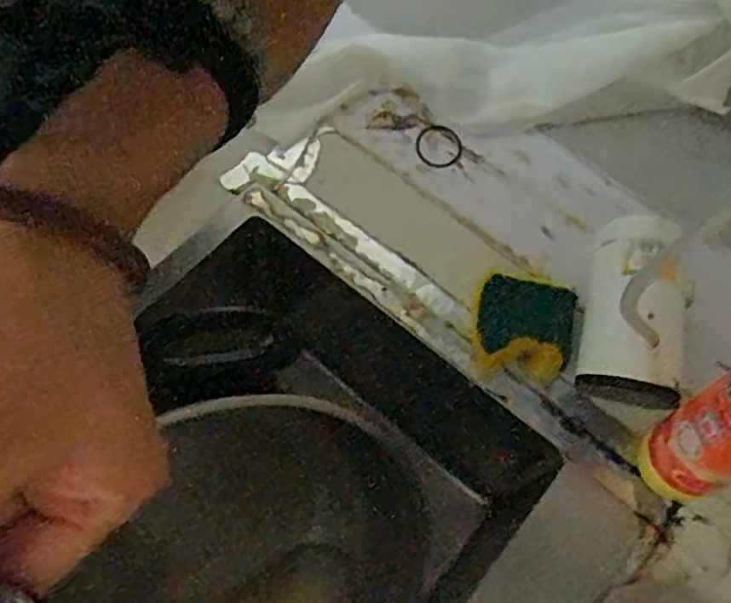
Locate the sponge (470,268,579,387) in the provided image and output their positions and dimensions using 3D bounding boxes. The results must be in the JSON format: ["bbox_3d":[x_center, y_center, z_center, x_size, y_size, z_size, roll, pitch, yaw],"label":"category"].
[{"bbox_3d":[0.113,0.019,0.476,0.069,0.026,0.069,8,64,3],"label":"sponge"}]

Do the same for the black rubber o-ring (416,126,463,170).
[{"bbox_3d":[0.064,-0.135,0.573,0.040,0.006,0.042,0,63,-1],"label":"black rubber o-ring"}]

